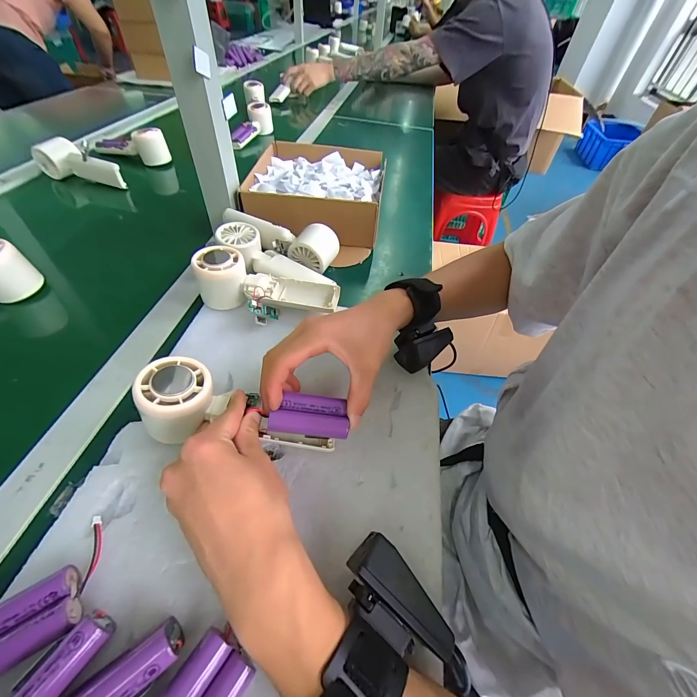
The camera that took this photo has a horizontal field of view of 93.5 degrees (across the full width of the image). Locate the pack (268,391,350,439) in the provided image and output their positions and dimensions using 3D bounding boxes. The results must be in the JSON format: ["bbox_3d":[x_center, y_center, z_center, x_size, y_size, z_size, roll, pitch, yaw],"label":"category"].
[{"bbox_3d":[-0.032,0.055,0.275,0.063,0.017,0.032,2,47,-2],"label":"pack"}]

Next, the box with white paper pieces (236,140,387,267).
[{"bbox_3d":[-0.052,-0.252,0.549,0.208,0.093,0.233,6,49,-1],"label":"box with white paper pieces"}]

